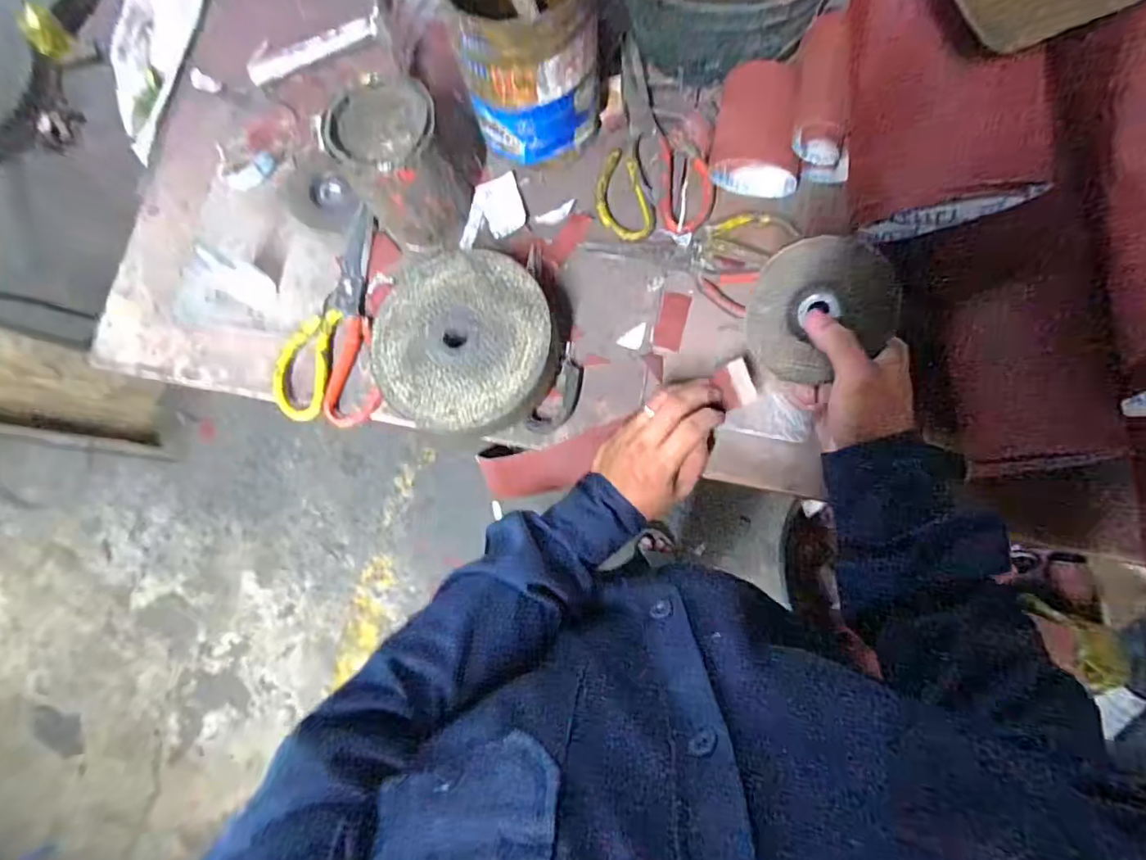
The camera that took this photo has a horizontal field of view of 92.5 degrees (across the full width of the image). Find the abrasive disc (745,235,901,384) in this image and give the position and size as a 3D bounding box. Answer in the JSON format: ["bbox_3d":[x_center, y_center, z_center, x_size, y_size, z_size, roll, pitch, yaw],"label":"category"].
[{"bbox_3d":[0.169,-0.086,0.377,0.097,0.014,0.088,-32,98,10],"label":"abrasive disc"}]

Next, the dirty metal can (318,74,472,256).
[{"bbox_3d":[-0.156,-0.240,0.499,0.093,0.105,0.106,-26,79,0],"label":"dirty metal can"}]

